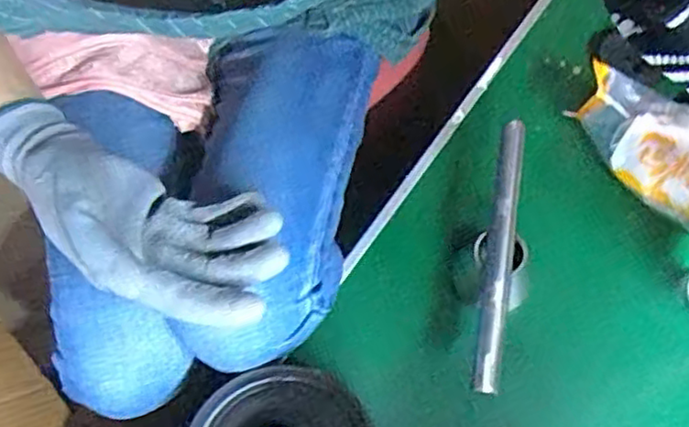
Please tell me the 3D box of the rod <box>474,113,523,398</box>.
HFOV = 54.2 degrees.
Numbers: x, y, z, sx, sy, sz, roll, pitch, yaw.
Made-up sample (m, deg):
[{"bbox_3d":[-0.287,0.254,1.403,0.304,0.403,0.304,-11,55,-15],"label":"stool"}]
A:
[{"bbox_3d":[0.108,0.024,0.467,0.017,0.011,0.199,9,66,7],"label":"rod"}]

